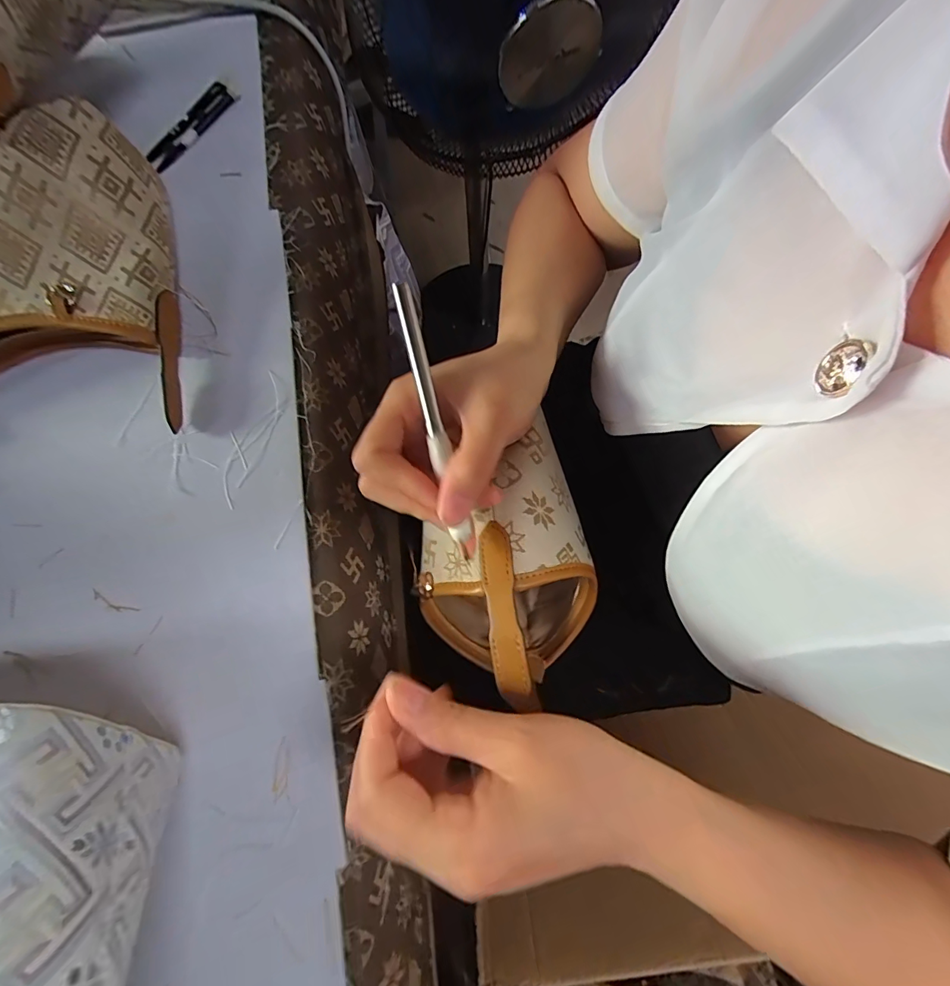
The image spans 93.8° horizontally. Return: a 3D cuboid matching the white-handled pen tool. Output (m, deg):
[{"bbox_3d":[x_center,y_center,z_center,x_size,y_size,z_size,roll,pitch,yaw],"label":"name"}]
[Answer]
[{"bbox_3d":[-0.020,-0.035,0.218,0.011,0.014,0.132,-14,92,-2],"label":"white-handled pen tool"}]

